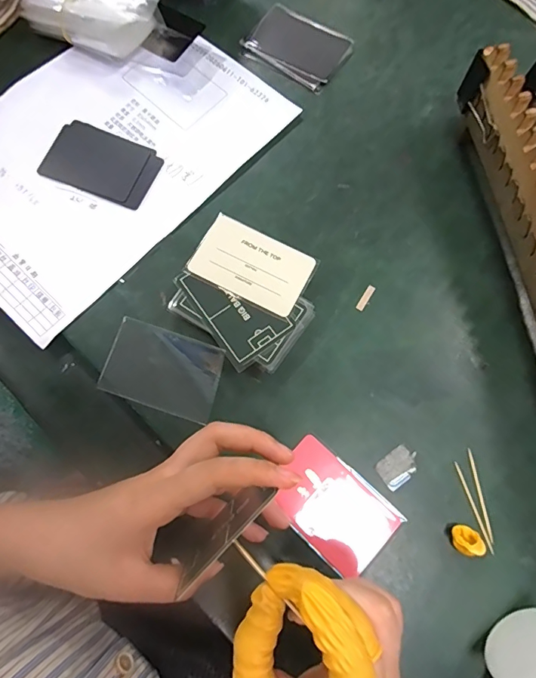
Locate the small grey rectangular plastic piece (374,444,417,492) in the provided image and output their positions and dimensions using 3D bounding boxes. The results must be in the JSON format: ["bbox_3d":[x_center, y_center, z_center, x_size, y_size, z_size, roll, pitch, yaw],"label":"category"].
[{"bbox_3d":[0.093,0.090,0.303,0.029,0.004,0.022,-37,78,-8],"label":"small grey rectangular plastic piece"}]

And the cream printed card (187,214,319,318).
[{"bbox_3d":[-0.011,-0.056,0.324,0.084,0.004,0.054,26,73,4],"label":"cream printed card"}]

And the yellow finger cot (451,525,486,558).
[{"bbox_3d":[0.133,0.134,0.285,0.020,0.016,0.017,10,76,4],"label":"yellow finger cot"}]

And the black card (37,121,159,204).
[{"bbox_3d":[-0.146,-0.154,0.367,0.087,0.004,0.059,20,77,6],"label":"black card"}]

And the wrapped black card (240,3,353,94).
[{"bbox_3d":[0.027,-0.273,0.397,0.091,0.008,0.064,33,79,9],"label":"wrapped black card"}]

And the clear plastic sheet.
[{"bbox_3d":[-0.077,0.023,0.318,0.084,0.004,0.056,18,80,4],"label":"clear plastic sheet"}]

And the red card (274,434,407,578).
[{"bbox_3d":[0.044,0.115,0.297,0.084,0.004,0.057,44,78,10],"label":"red card"}]

